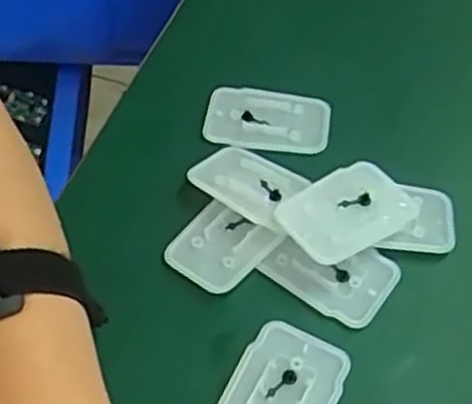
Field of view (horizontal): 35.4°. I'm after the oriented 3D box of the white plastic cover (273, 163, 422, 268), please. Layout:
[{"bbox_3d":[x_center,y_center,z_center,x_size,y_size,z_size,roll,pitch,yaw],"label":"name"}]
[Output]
[{"bbox_3d":[0.055,0.004,0.367,0.067,0.007,0.044,-27,62,-22],"label":"white plastic cover"}]

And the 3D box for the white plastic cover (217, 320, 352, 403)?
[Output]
[{"bbox_3d":[0.018,0.085,0.321,0.045,0.004,0.068,24,56,16],"label":"white plastic cover"}]

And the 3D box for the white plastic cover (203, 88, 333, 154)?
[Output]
[{"bbox_3d":[0.018,-0.048,0.430,0.071,0.011,0.043,8,53,5],"label":"white plastic cover"}]

